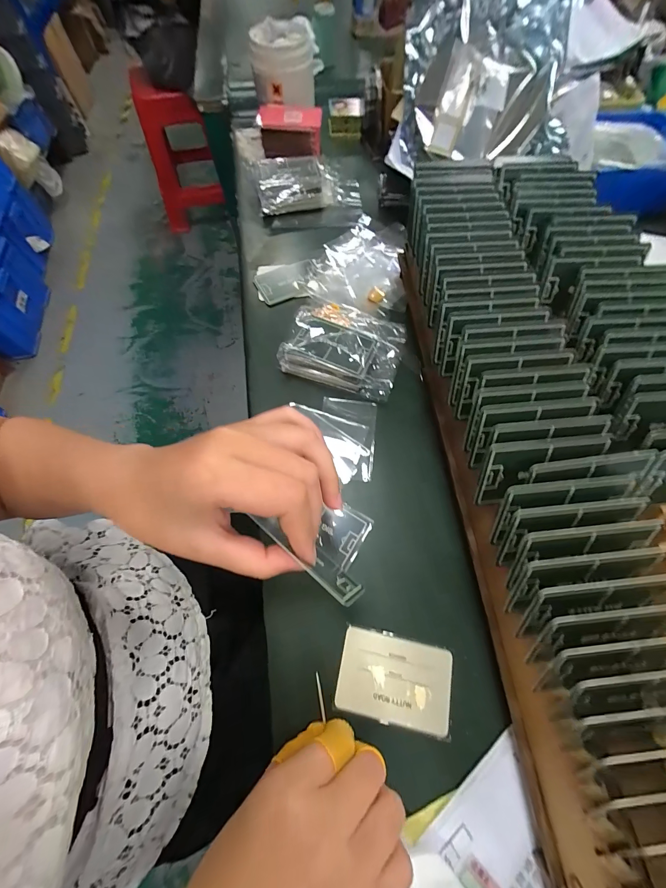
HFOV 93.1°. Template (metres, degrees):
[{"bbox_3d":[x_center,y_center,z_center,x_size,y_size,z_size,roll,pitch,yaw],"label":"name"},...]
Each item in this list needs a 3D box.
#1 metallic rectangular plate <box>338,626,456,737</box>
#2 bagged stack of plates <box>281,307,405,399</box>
[{"bbox_3d":[0.048,0.180,0.243,0.084,0.004,0.055,12,68,6],"label":"metallic rectangular plate"},{"bbox_3d":[0.012,-0.105,0.345,0.120,0.032,0.087,16,68,8],"label":"bagged stack of plates"}]

